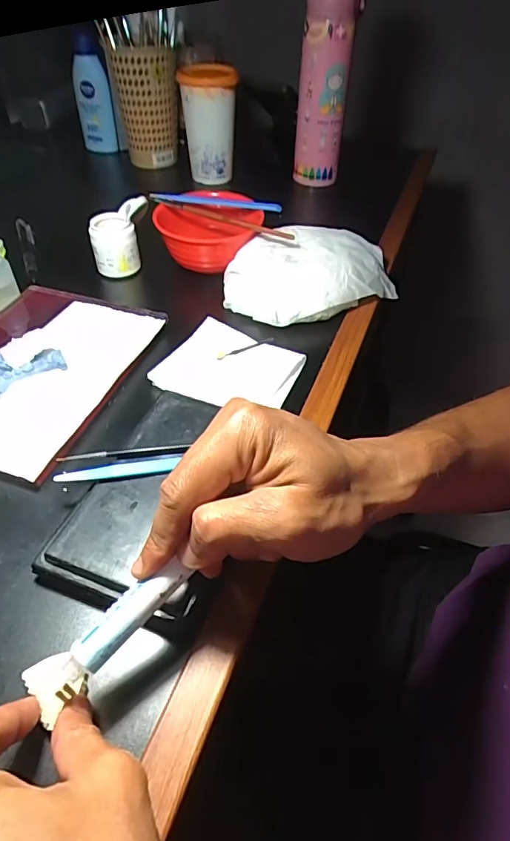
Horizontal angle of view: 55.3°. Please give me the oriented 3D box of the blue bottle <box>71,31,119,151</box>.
[{"bbox_3d":[-0.238,-0.481,0.720,0.056,0.154,0.035,7,52,4],"label":"blue bottle"}]

